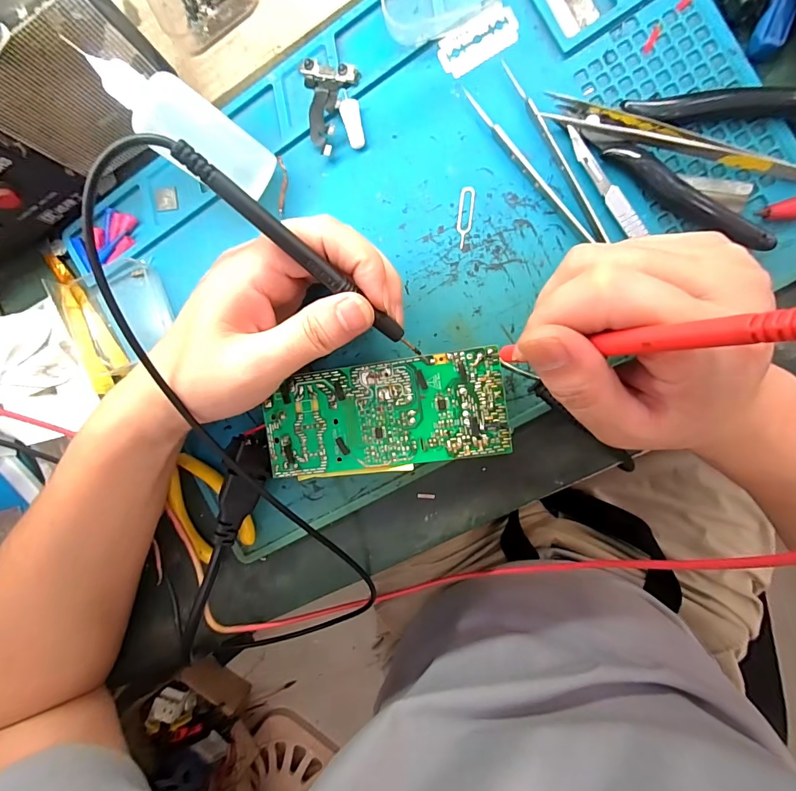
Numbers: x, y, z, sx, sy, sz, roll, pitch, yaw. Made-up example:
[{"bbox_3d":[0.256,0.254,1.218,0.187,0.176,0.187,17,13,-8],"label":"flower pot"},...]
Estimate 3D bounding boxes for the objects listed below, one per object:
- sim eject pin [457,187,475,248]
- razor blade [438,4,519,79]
[{"bbox_3d":[0.038,-0.100,0.230,0.008,0.004,0.032,8,96,8],"label":"sim eject pin"},{"bbox_3d":[0.044,-0.192,0.223,0.042,0.004,0.021,-23,96,11],"label":"razor blade"}]

